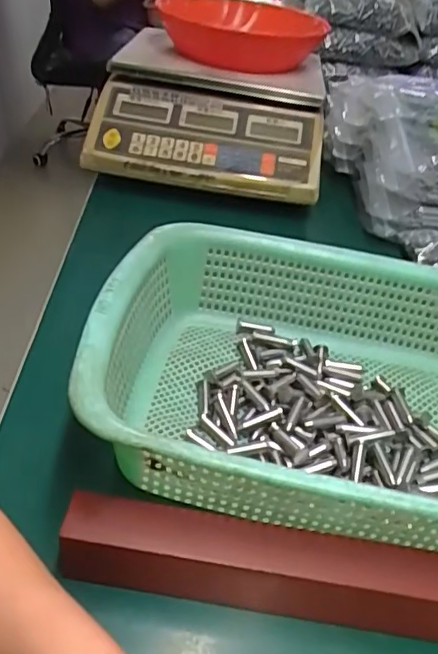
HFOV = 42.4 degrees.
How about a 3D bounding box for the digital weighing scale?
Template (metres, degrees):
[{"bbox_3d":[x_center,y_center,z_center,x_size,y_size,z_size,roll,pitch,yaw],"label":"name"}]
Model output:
[{"bbox_3d":[-0.010,-0.258,0.670,0.254,0.142,0.254,6,38,0],"label":"digital weighing scale"}]

